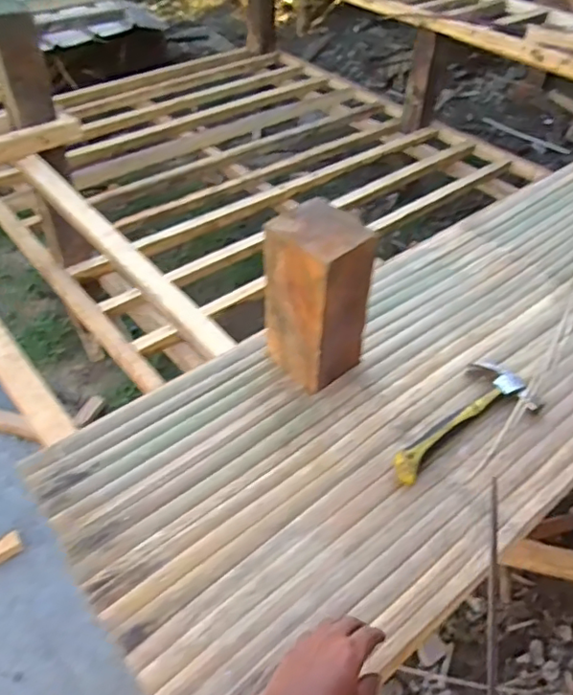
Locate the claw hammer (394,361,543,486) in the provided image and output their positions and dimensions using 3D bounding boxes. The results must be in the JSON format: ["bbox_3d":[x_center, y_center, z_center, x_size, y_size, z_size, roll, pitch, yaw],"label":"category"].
[{"bbox_3d":[0.240,0.093,0.820,0.262,0.033,0.118,-23,49,-22],"label":"claw hammer"}]

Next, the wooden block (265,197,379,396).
[{"bbox_3d":[0.043,-0.064,0.821,0.098,0.256,0.115,-31,52,-28],"label":"wooden block"}]

